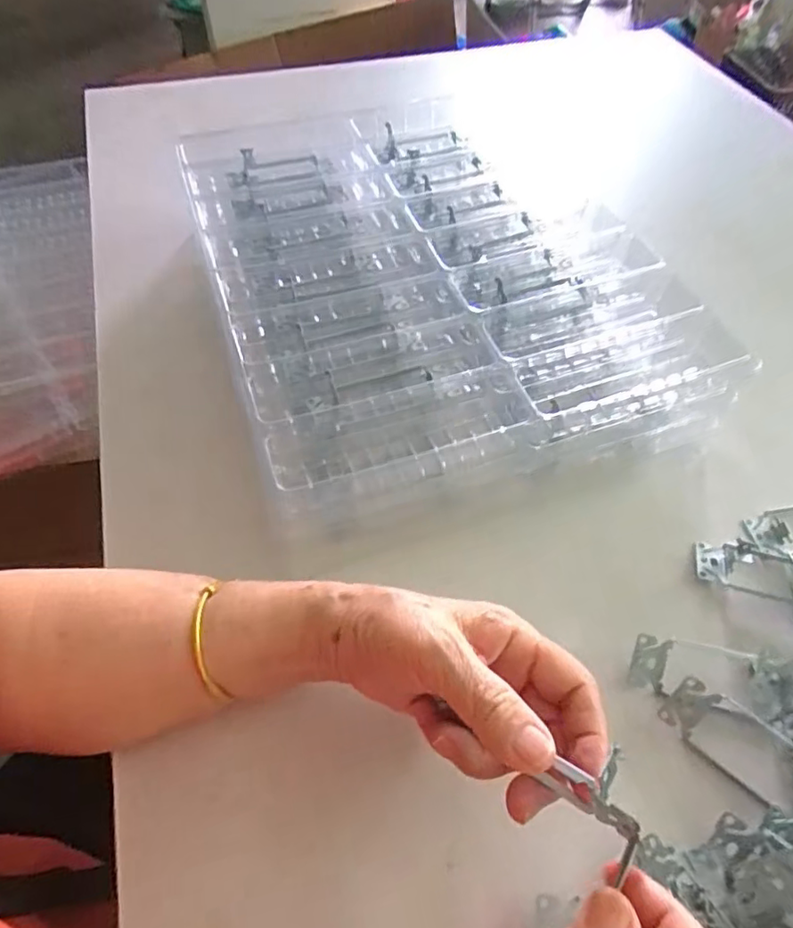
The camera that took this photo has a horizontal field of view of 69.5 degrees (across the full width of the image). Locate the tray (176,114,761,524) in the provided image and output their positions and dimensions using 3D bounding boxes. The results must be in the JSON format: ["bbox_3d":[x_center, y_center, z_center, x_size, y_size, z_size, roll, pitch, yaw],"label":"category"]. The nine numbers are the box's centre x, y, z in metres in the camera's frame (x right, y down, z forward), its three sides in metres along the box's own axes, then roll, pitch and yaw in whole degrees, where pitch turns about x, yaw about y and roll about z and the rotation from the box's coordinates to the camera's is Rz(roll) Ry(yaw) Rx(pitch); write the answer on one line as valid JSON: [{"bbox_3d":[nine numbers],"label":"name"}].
[{"bbox_3d":[0.027,-0.163,0.508,0.354,0.089,0.439,-16,57,-12],"label":"tray"}]

